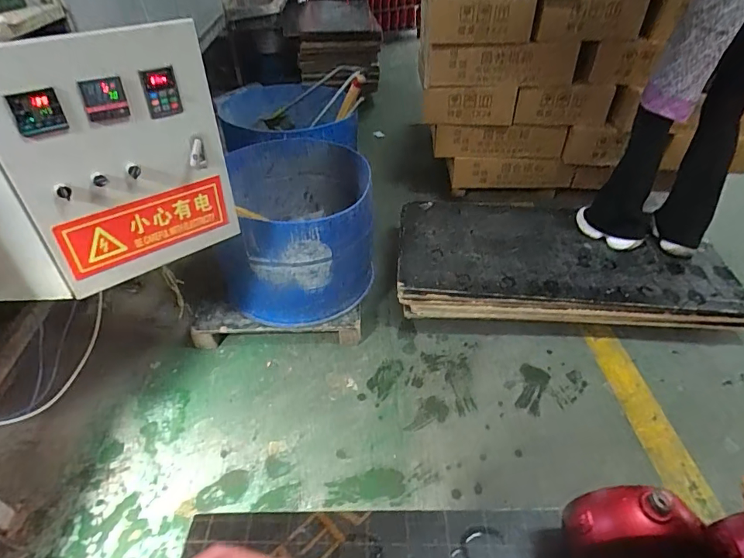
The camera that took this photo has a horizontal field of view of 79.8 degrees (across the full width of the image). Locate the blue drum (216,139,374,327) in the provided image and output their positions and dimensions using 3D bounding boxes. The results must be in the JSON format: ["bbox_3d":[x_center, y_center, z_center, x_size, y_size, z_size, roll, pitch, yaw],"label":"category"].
[{"bbox_3d":[-0.271,-0.191,1.642,0.526,0.437,0.557,-3,45,-4],"label":"blue drum"}]

